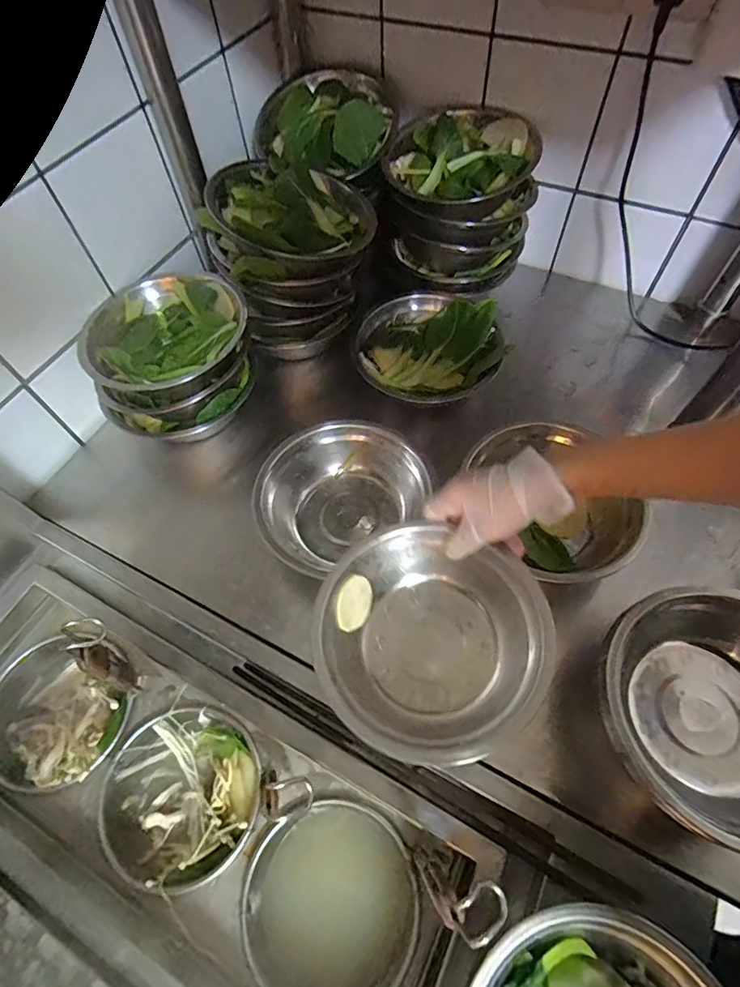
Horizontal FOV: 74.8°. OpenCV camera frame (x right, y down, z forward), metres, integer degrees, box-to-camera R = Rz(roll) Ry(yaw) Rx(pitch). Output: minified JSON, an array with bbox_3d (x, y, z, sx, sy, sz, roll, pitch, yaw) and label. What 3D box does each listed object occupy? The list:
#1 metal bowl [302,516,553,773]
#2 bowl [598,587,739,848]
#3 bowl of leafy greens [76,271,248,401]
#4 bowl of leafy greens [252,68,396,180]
[{"bbox_3d":[0.049,0.127,0.425,0.188,0.060,0.181,-1,61,2],"label":"metal bowl"},{"bbox_3d":[0.301,0.188,0.415,0.198,0.086,0.175,34,68,20],"label":"bowl"},{"bbox_3d":[-0.238,-0.183,0.575,0.185,0.062,0.171,-1,61,2],"label":"bowl of leafy greens"},{"bbox_3d":[-0.067,-0.498,0.650,0.194,0.067,0.185,-1,61,2],"label":"bowl of leafy greens"}]

